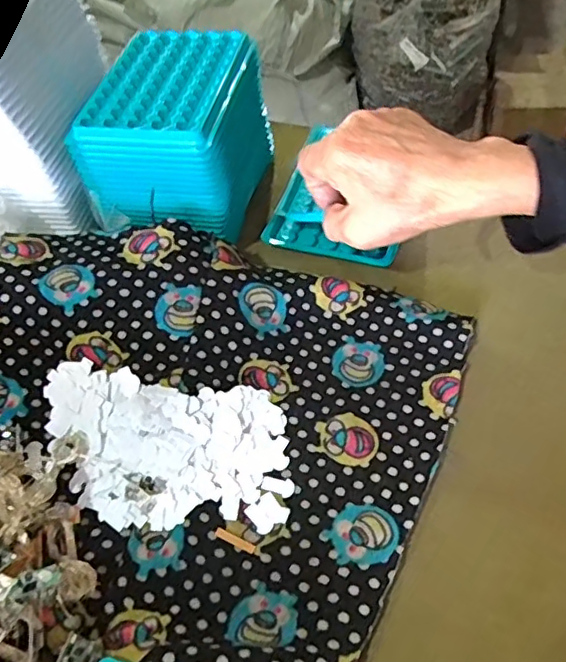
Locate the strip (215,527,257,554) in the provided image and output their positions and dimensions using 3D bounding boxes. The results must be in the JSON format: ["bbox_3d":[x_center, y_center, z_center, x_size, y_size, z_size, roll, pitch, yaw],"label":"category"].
[{"bbox_3d":[-0.024,0.105,0.290,0.021,0.004,0.004,21,57,20],"label":"strip"}]

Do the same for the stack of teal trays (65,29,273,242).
[{"bbox_3d":[-0.069,-0.129,0.407,0.096,0.100,0.140,7,53,11],"label":"stack of teal trays"}]

